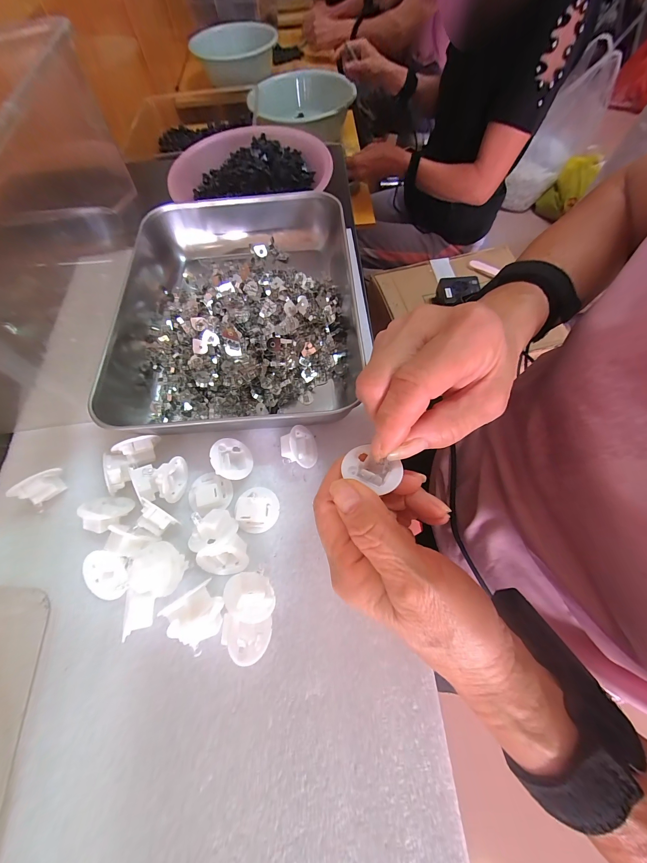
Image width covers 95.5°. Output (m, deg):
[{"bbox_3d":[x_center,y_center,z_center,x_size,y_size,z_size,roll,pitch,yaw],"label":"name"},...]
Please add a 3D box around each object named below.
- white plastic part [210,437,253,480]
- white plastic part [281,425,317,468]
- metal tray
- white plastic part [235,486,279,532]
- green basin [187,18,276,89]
[{"bbox_3d":[-0.072,0.023,0.222,0.031,0.014,0.031,-1,64,-45],"label":"white plastic part"},{"bbox_3d":[-0.022,0.014,0.229,0.021,0.030,0.031,-17,63,35],"label":"white plastic part"},{"bbox_3d":[-0.086,-0.117,0.273,0.230,0.040,0.248,-3,67,0],"label":"metal tray"},{"bbox_3d":[-0.048,0.055,0.212,0.028,0.017,0.032,-14,67,-4],"label":"white plastic part"},{"bbox_3d":[-0.318,-1.402,1.088,0.285,0.107,0.277,-1,67,2],"label":"green basin"}]

